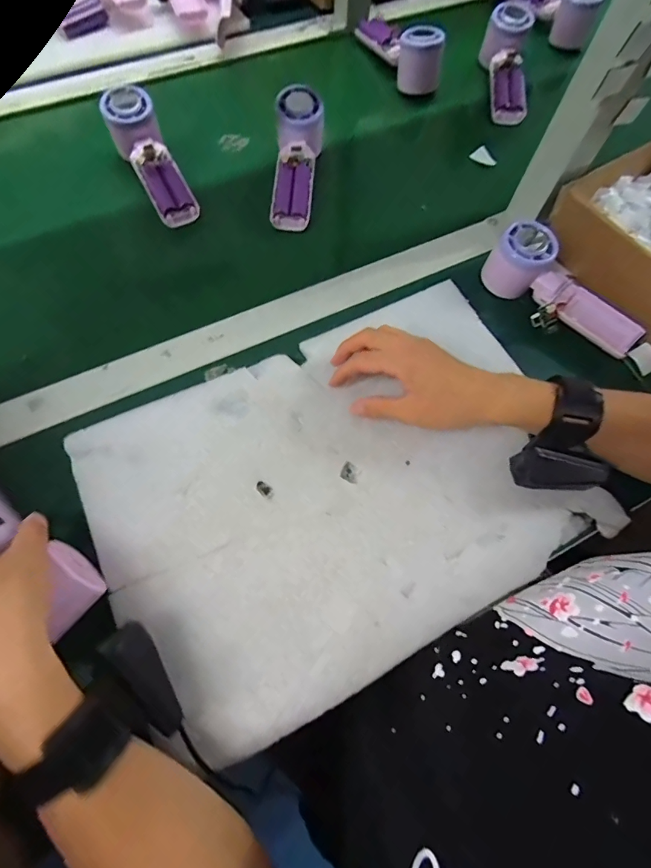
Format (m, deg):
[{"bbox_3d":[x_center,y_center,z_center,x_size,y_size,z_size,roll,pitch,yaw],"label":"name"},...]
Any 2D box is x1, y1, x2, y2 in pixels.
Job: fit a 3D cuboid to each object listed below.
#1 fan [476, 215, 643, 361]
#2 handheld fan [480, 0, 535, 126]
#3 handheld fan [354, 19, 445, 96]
[{"bbox_3d":[0.235,-0.138,0.410,0.062,0.048,0.165,-41,76,-16],"label":"fan"},{"bbox_3d":[0.248,-0.498,0.569,0.046,0.054,0.167,0,84,0],"label":"handheld fan"},{"bbox_3d":[0.099,-0.532,0.564,0.052,0.048,0.163,-23,72,-11],"label":"handheld fan"}]

